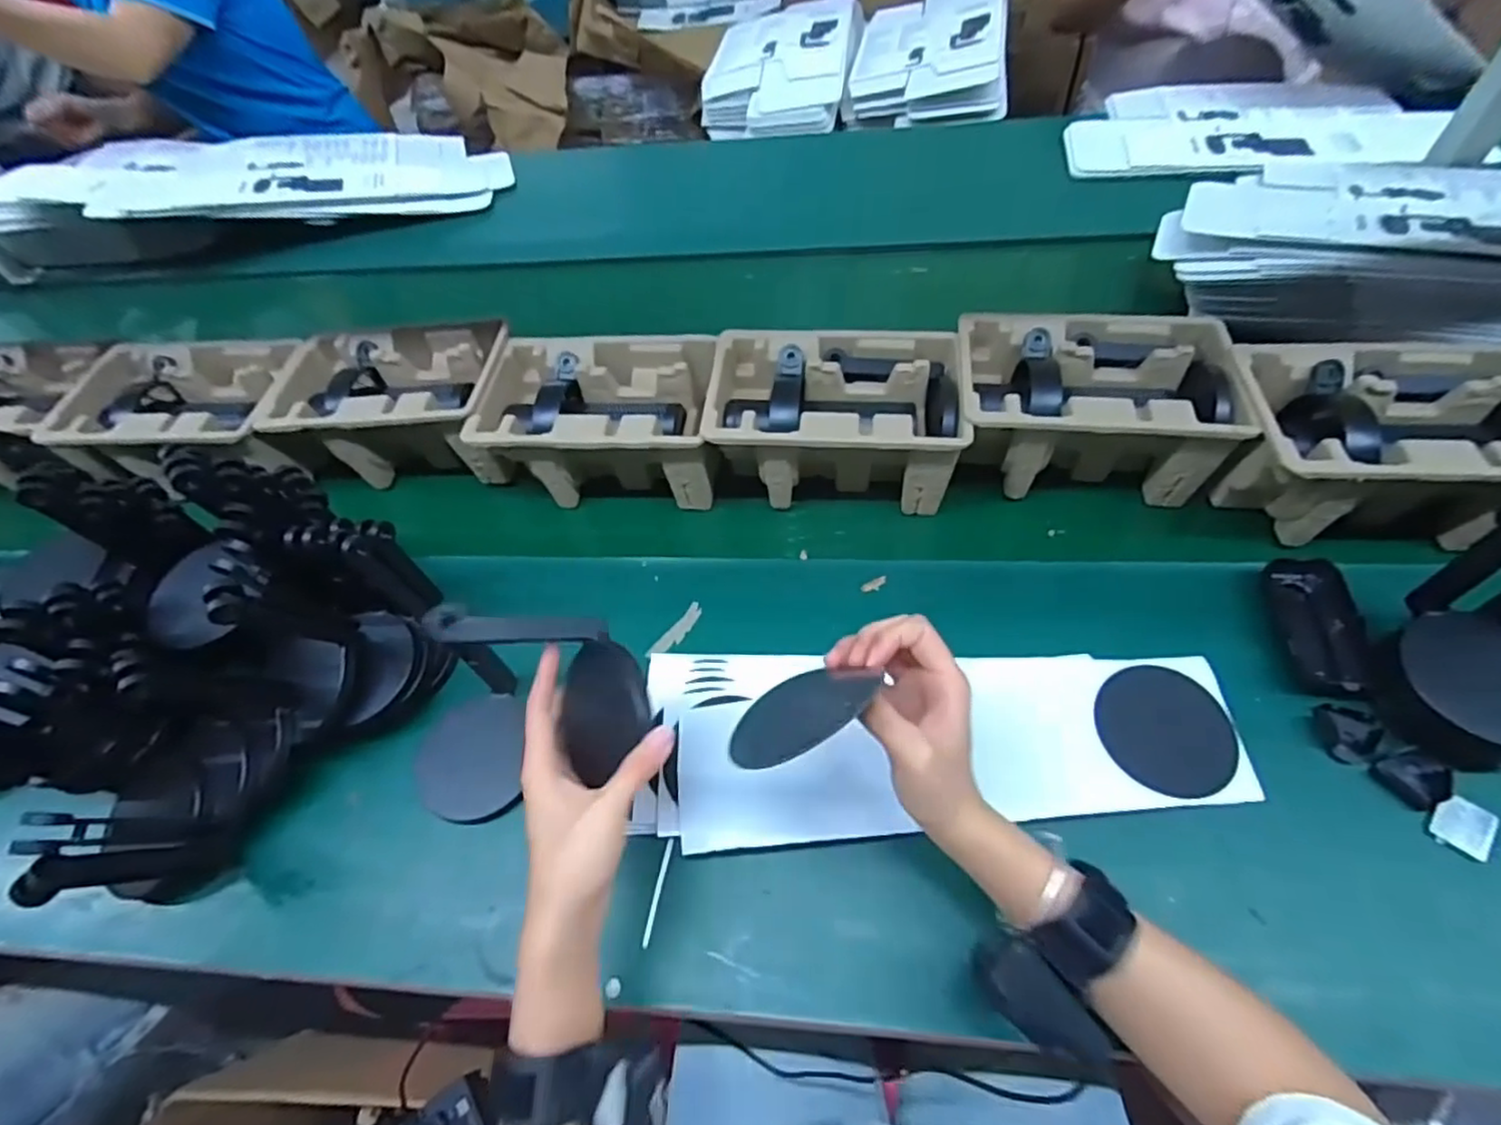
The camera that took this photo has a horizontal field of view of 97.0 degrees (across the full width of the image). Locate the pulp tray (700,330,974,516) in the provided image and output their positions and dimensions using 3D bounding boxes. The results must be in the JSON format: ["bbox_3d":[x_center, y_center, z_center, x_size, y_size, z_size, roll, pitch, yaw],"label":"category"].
[{"bbox_3d":[0.076,-0.127,0.627,0.216,0.115,0.141,4,54,5],"label":"pulp tray"}]

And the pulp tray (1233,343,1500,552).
[{"bbox_3d":[0.506,-0.094,0.540,0.223,0.098,0.147,2,54,4],"label":"pulp tray"}]

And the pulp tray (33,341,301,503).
[{"bbox_3d":[-0.590,-0.157,0.703,0.245,0.078,0.149,4,54,5],"label":"pulp tray"}]

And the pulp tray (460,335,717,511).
[{"bbox_3d":[-0.141,-0.138,0.653,0.216,0.095,0.146,3,54,5],"label":"pulp tray"}]

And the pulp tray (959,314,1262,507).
[{"bbox_3d":[0.294,-0.139,0.599,0.221,0.098,0.144,6,54,6],"label":"pulp tray"}]

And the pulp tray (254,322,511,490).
[{"bbox_3d":[-0.359,-0.159,0.694,0.230,0.114,0.145,3,54,5],"label":"pulp tray"}]

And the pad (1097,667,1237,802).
[{"bbox_3d":[0.293,0.117,0.469,0.088,0.006,0.093,2,63,-5],"label":"pad"}]

